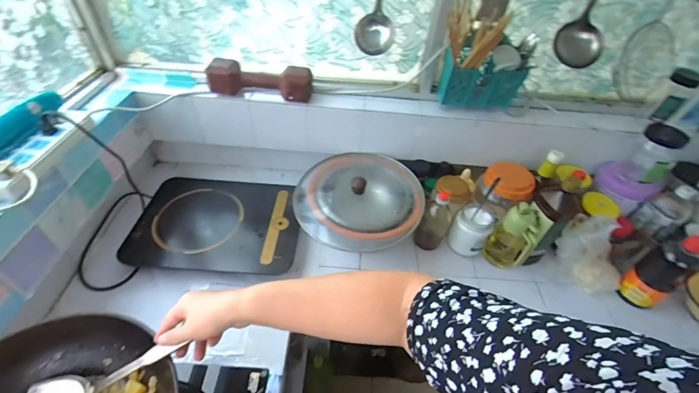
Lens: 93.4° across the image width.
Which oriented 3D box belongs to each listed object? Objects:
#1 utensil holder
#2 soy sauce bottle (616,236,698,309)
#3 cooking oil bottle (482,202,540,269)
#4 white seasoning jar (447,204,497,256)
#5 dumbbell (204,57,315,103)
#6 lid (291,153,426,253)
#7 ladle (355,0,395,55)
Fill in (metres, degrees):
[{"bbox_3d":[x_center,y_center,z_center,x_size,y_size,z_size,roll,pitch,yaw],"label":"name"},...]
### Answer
[{"bbox_3d":[0.327,-0.275,0.821,0.190,0.140,0.071,8,46,8],"label":"utensil holder"},{"bbox_3d":[0.699,0.168,0.744,0.075,0.185,0.076,-31,52,-27],"label":"soy sauce bottle"},{"bbox_3d":[0.402,0.102,0.810,0.098,0.172,0.069,32,54,29],"label":"cooking oil bottle"},{"bbox_3d":[0.317,0.083,0.846,0.088,0.100,0.096,28,52,26],"label":"white seasoning jar"},{"bbox_3d":[-0.222,-0.291,0.836,0.253,0.095,0.074,-1,45,0],"label":"dumbbell"},{"bbox_3d":[0.022,-0.006,0.823,0.317,0.071,0.283,-2,45,-1],"label":"lid"},{"bbox_3d":[0.058,-0.490,0.689,0.088,0.341,0.085,1,45,2],"label":"ladle"}]

